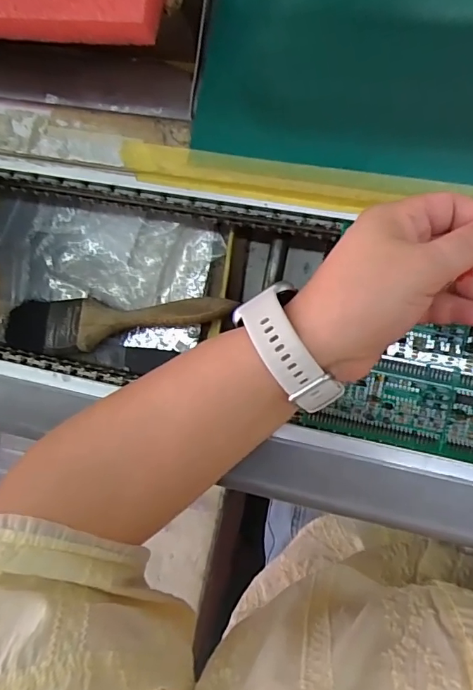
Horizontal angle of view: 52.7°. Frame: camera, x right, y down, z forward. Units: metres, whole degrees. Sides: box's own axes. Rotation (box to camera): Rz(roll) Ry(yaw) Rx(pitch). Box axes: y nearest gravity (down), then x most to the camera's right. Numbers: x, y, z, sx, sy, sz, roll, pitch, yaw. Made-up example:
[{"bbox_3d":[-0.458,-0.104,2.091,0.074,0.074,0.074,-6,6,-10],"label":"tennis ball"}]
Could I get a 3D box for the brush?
[{"bbox_3d":[-0.099,-0.017,0.397,0.195,0.032,0.042,-1,90,9],"label":"brush"}]

